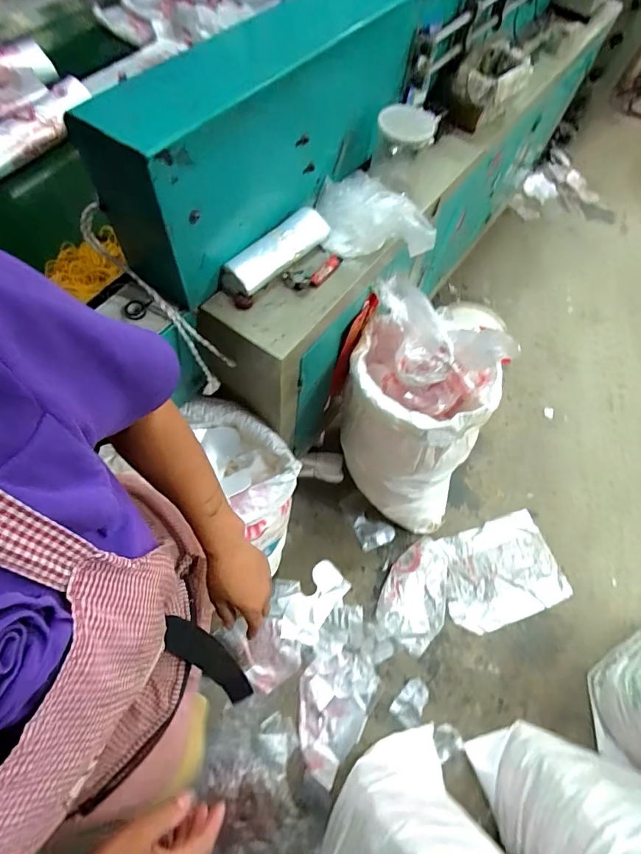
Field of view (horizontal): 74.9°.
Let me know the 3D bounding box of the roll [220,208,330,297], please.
[{"bbox_3d":[-0.072,-0.293,0.702,0.062,0.039,0.219,38,67,13],"label":"roll"}]

